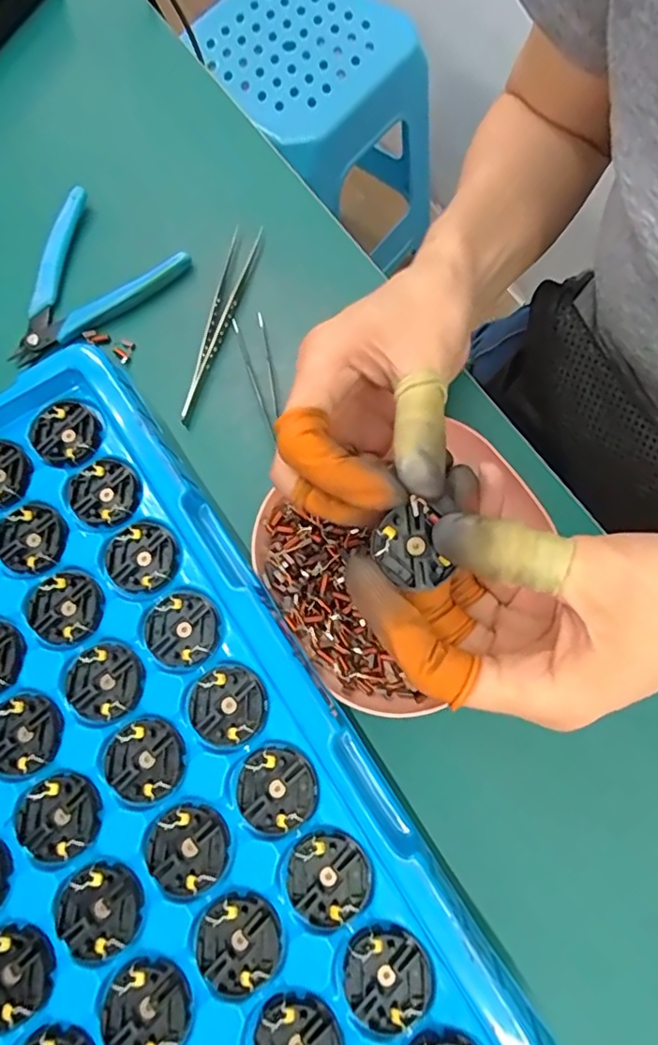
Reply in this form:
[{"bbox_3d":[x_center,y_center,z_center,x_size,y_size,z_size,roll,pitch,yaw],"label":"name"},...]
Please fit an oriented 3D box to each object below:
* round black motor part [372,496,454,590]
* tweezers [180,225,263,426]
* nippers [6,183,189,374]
[{"bbox_3d":[0.030,0.009,0.204,0.024,0.012,0.026,-1,73,2],"label":"round black motor part"},{"bbox_3d":[-0.063,-0.119,0.340,0.017,0.012,0.131,11,74,6],"label":"tweezers"},{"bbox_3d":[-0.156,-0.153,0.354,0.114,0.017,0.084,-38,75,-8],"label":"nippers"}]

